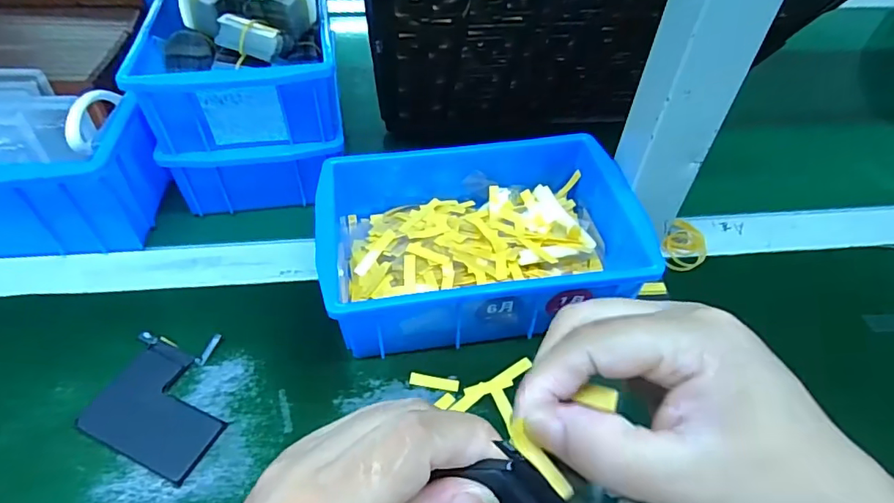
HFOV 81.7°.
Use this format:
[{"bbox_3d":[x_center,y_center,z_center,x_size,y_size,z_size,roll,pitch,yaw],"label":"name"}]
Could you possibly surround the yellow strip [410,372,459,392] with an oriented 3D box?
[{"bbox_3d":[-0.008,0.079,0.314,0.030,0.004,0.007,11,46,7],"label":"yellow strip"}]

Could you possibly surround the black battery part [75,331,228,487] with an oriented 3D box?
[{"bbox_3d":[-0.162,0.084,0.303,0.082,0.004,0.074,19,48,15],"label":"black battery part"}]

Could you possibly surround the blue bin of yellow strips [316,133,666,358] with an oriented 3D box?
[{"bbox_3d":[0.019,-0.009,0.355,0.199,0.073,0.140,-5,46,-8],"label":"blue bin of yellow strips"}]

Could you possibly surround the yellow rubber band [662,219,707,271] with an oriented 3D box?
[{"bbox_3d":[0.181,-0.003,0.395,0.030,0.013,0.045,25,49,19],"label":"yellow rubber band"}]

